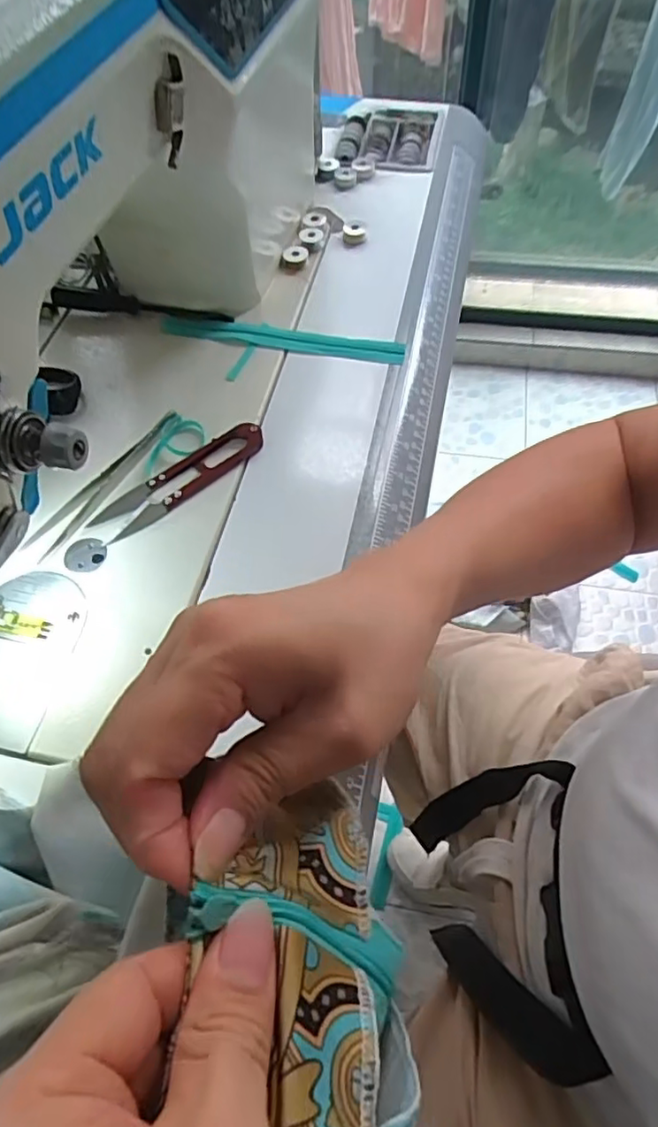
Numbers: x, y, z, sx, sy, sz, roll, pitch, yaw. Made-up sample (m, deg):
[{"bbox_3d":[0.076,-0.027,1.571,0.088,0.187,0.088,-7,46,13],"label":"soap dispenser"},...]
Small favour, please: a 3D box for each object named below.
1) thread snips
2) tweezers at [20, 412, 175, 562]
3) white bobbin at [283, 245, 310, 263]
[{"bbox_3d":[-0.092,-0.054,0.373,0.114,0.010,0.028,-36,64,-17],"label":"thread snips"},{"bbox_3d":[-0.139,-0.053,0.373,0.019,0.008,0.124,29,65,19],"label":"tweezers"},{"bbox_3d":[-0.027,-0.249,0.482,0.019,0.007,0.019,11,60,10],"label":"white bobbin"}]

